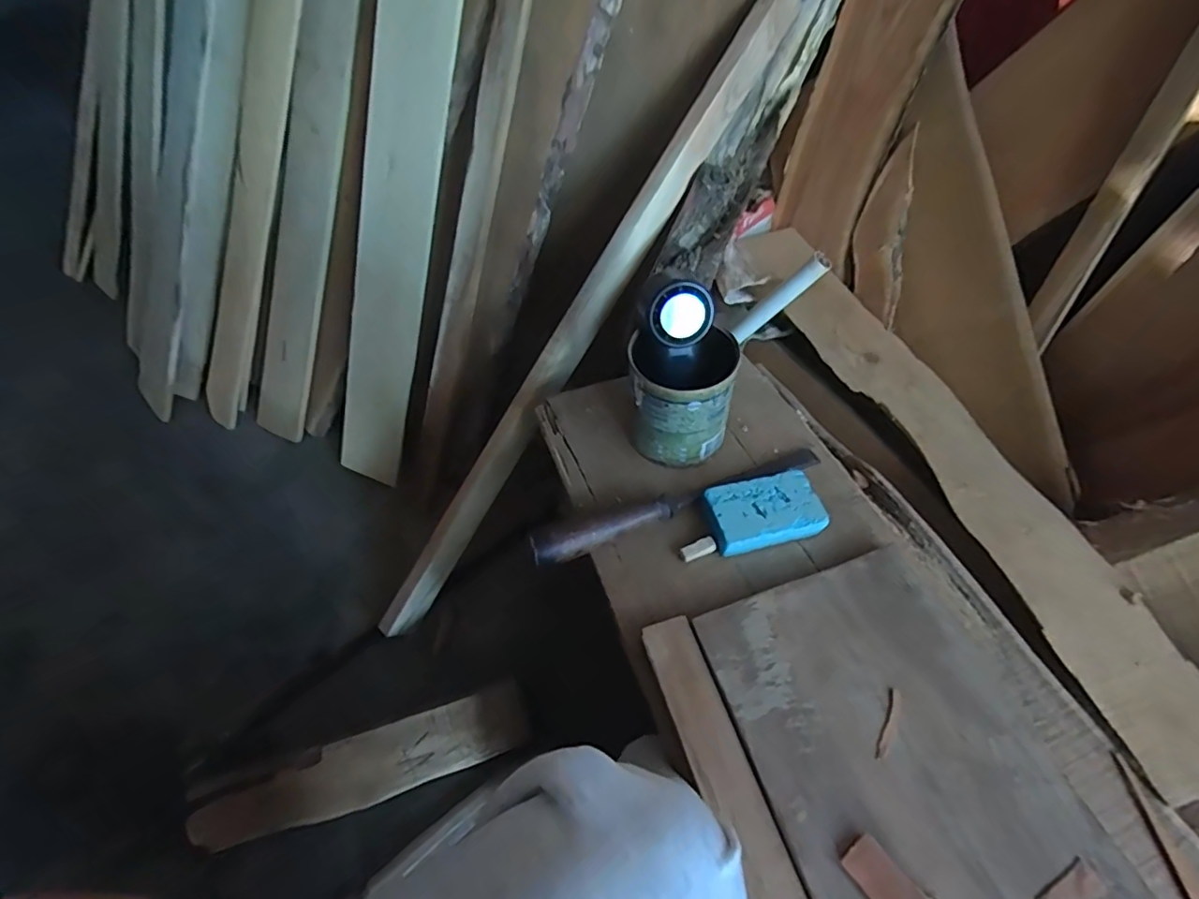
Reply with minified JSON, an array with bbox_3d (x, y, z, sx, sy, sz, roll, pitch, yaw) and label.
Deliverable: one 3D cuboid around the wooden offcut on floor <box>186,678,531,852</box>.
[{"bbox_3d":[-0.264,0.366,0.649,0.355,0.024,0.075,-16,88,-12],"label":"wooden offcut on floor"}]

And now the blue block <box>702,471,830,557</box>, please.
[{"bbox_3d":[0.151,0.057,0.514,0.099,0.023,0.060,-9,51,-11],"label":"blue block"}]

